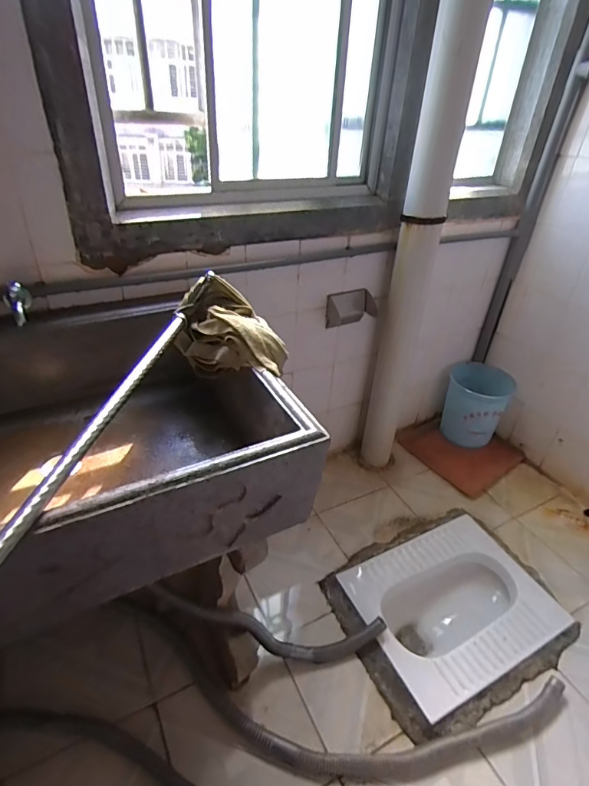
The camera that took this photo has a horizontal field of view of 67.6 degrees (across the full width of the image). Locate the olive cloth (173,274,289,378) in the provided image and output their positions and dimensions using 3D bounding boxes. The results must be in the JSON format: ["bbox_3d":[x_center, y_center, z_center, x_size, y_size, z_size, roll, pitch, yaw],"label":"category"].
[{"bbox_3d":[-0.114,-0.116,0.852,0.235,0.150,0.118,25,40,27],"label":"olive cloth"}]

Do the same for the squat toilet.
[{"bbox_3d":[0.436,0.619,1.259,0.503,0.165,0.402,-15,39,-25],"label":"squat toilet"}]

